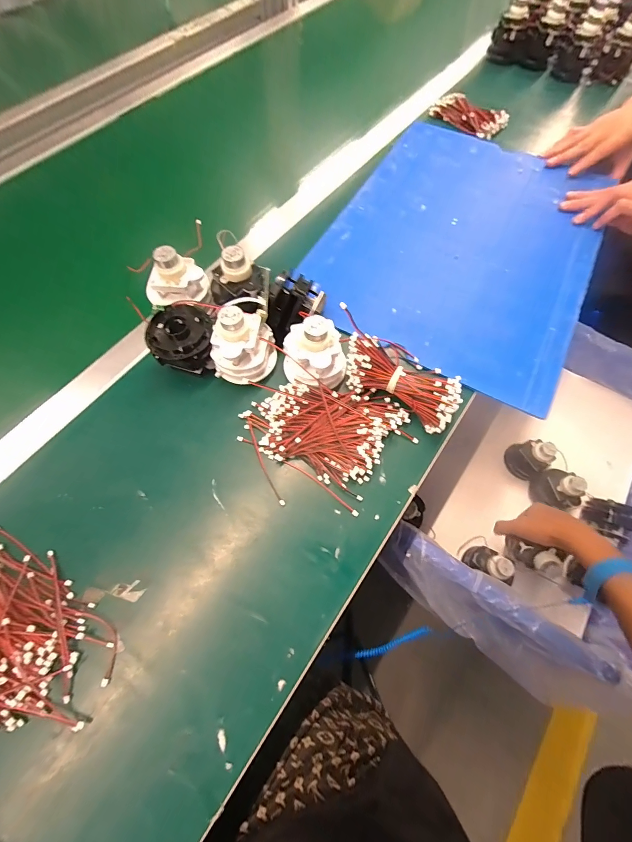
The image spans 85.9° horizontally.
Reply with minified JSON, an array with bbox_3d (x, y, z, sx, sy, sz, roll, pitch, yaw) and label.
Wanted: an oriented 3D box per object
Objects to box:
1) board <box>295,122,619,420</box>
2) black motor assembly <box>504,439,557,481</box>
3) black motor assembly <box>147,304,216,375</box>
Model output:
[{"bbox_3d":[0.214,-0.263,0.492,0.350,0.010,0.460,27,69,10],"label":"board"},{"bbox_3d":[0.388,0.065,0.615,0.057,0.078,0.049,41,71,15],"label":"black motor assembly"},{"bbox_3d":[-0.145,-0.087,0.375,0.067,0.052,0.061,0,65,0],"label":"black motor assembly"}]

